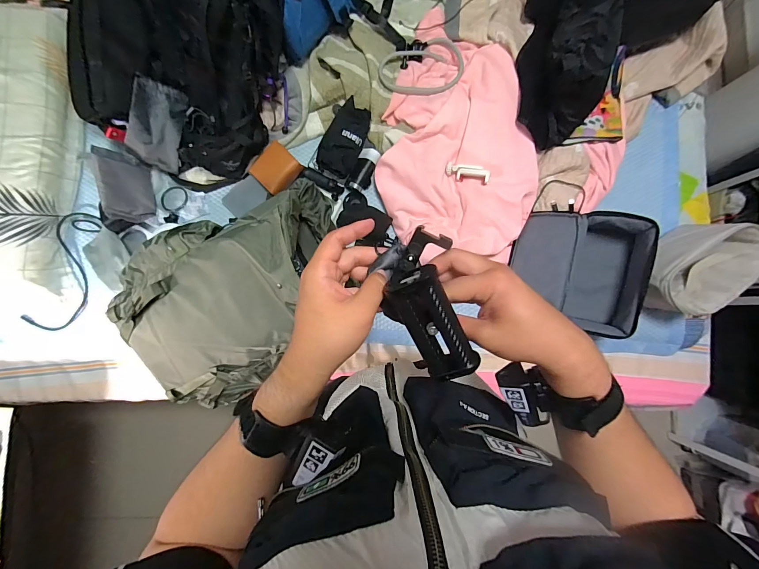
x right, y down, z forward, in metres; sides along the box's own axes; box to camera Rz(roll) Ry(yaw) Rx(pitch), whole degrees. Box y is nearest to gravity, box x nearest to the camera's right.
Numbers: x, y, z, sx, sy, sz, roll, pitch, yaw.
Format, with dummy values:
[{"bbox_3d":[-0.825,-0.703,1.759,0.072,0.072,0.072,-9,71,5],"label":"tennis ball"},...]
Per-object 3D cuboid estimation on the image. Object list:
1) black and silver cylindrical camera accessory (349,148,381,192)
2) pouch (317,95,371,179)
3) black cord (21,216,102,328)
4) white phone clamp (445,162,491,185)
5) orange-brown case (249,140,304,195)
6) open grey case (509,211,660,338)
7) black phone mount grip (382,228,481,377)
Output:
[{"bbox_3d":[-0.040,-0.281,0.859,0.051,0.055,0.098,26,85,1],"label":"black and silver cylindrical camera accessory"},{"bbox_3d":[-0.089,-0.366,0.865,0.100,0.034,0.173,20,85,0],"label":"pouch"},{"bbox_3d":[-0.754,-0.028,0.839,0.115,0.044,0.299,20,85,0],"label":"black cord"},{"bbox_3d":[0.207,-0.261,0.807,0.104,0.023,0.034,16,85,18],"label":"white phone clamp"},{"bbox_3d":[-0.254,-0.284,0.843,0.103,0.026,0.102,44,85,2],"label":"orange-brown case"},{"bbox_3d":[0.446,-0.029,0.783,0.257,0.155,0.251,18,85,0],"label":"open grey case"},{"bbox_3d":[0.049,0.021,0.322,0.074,0.067,0.128,-14,111,7],"label":"black phone mount grip"}]

